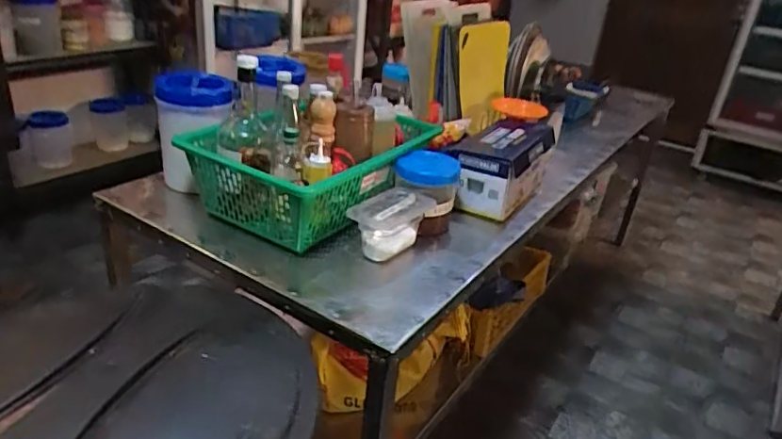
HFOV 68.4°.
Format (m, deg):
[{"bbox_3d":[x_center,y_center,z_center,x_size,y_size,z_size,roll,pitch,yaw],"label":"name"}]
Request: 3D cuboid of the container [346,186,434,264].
[{"bbox_3d":[0.009,0.000,1.248,0.129,0.093,0.197,19,30,23],"label":"container"}]

